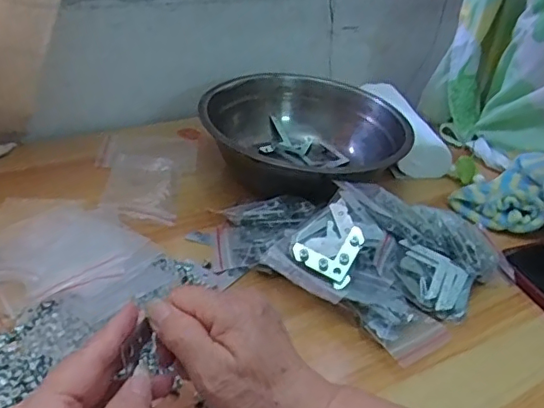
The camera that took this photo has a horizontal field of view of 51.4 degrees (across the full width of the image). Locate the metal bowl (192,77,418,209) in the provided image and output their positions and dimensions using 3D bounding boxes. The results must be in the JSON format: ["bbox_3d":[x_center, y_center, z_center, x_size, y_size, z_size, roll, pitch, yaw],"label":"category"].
[{"bbox_3d":[0.035,-0.069,0.599,0.175,0.077,0.187,5,34,-4],"label":"metal bowl"}]

